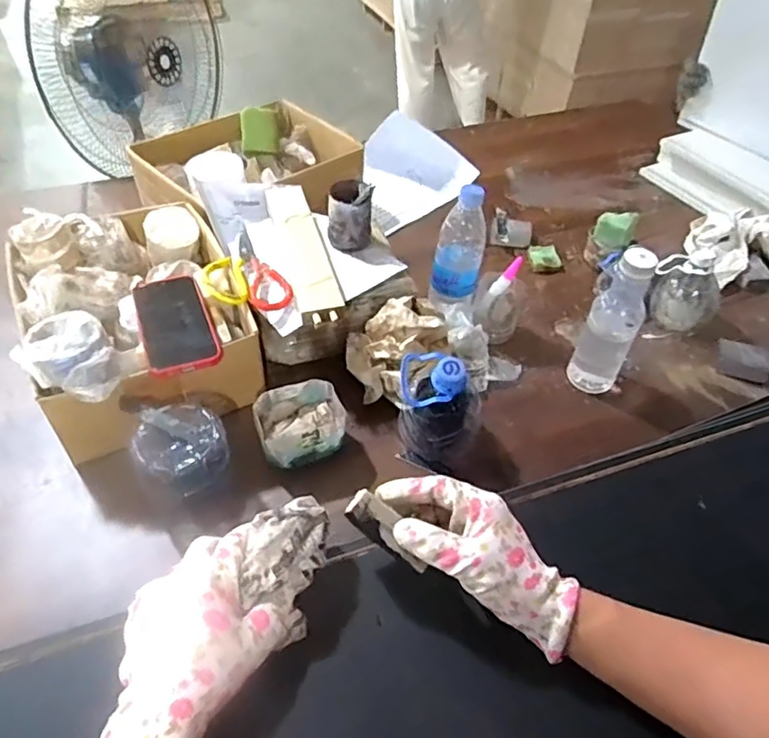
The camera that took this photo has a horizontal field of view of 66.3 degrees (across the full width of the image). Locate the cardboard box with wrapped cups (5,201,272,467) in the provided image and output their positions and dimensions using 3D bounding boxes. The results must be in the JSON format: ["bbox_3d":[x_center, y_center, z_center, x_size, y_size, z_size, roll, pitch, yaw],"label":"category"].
[{"bbox_3d":[-0.320,-0.074,0.763,0.246,0.166,0.335,-20,52,-20],"label":"cardboard box with wrapped cups"}]

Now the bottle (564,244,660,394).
[{"bbox_3d":[0.301,-0.065,0.766,0.062,0.212,0.080,23,51,16],"label":"bottle"}]

